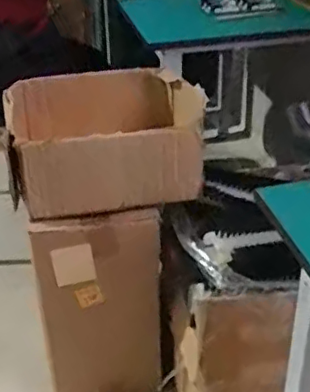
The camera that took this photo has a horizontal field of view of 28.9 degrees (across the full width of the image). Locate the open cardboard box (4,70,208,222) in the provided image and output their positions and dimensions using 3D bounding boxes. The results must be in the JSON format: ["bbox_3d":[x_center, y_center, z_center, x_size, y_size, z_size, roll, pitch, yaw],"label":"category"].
[{"bbox_3d":[-0.112,-0.128,1.288,0.403,0.154,0.342,-5,34,-6],"label":"open cardboard box"}]

